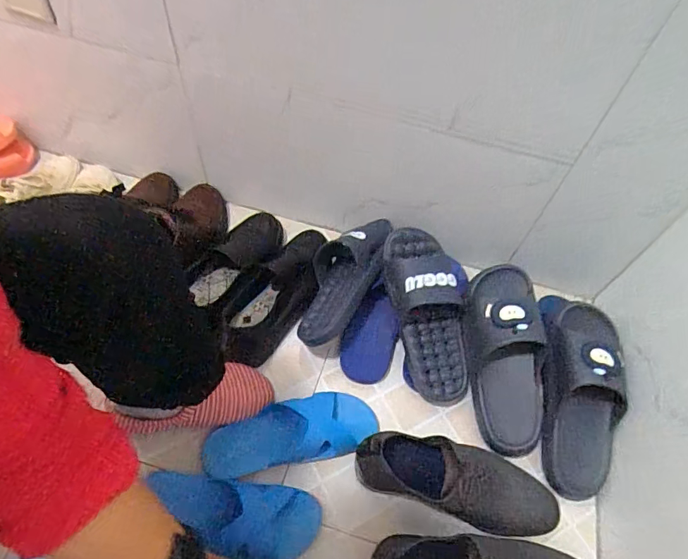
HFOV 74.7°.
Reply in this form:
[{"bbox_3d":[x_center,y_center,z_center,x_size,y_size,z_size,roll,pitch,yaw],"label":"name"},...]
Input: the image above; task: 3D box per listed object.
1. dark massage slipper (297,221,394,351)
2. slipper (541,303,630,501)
[{"bbox_3d":[-0.005,0.001,0.783,0.107,0.075,0.256,23,70,10],"label":"dark massage slipper"},{"bbox_3d":[0.339,0.173,0.659,0.111,0.094,0.277,7,86,0],"label":"slipper"}]

